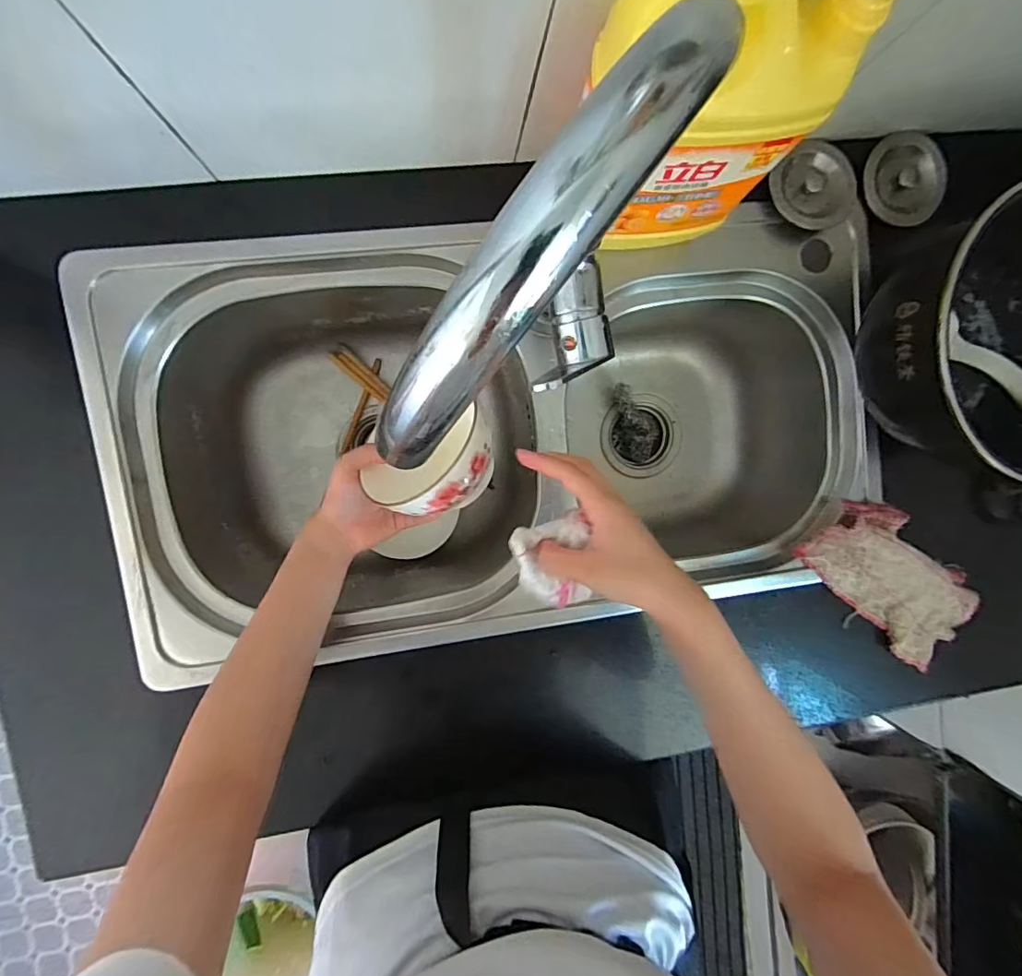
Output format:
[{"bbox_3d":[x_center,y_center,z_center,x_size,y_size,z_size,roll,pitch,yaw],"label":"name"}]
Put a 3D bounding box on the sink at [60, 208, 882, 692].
[{"bbox_3d":[-0.002,-0.055,0.575,0.706,0.213,0.361,-6,97,-7],"label":"sink"}]

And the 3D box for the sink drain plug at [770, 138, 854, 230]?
[{"bbox_3d":[0.283,-0.279,0.477,0.077,0.013,0.072,-1,96,-7],"label":"sink drain plug"}]

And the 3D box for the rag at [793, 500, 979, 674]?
[{"bbox_3d":[0.396,0.097,0.522,0.192,0.043,0.100,42,90,-10],"label":"rag"}]

